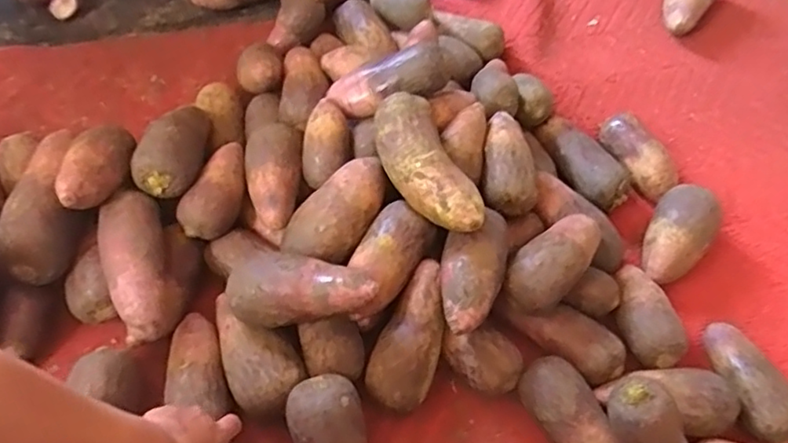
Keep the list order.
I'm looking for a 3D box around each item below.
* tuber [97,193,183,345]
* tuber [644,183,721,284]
[{"bbox_3d":[-0.302,0.051,0.711,0.076,0.069,0.176,-14,79,-10],"label":"tuber"},{"bbox_3d":[0.387,0.019,0.828,0.079,0.083,0.136,34,65,15],"label":"tuber"}]

